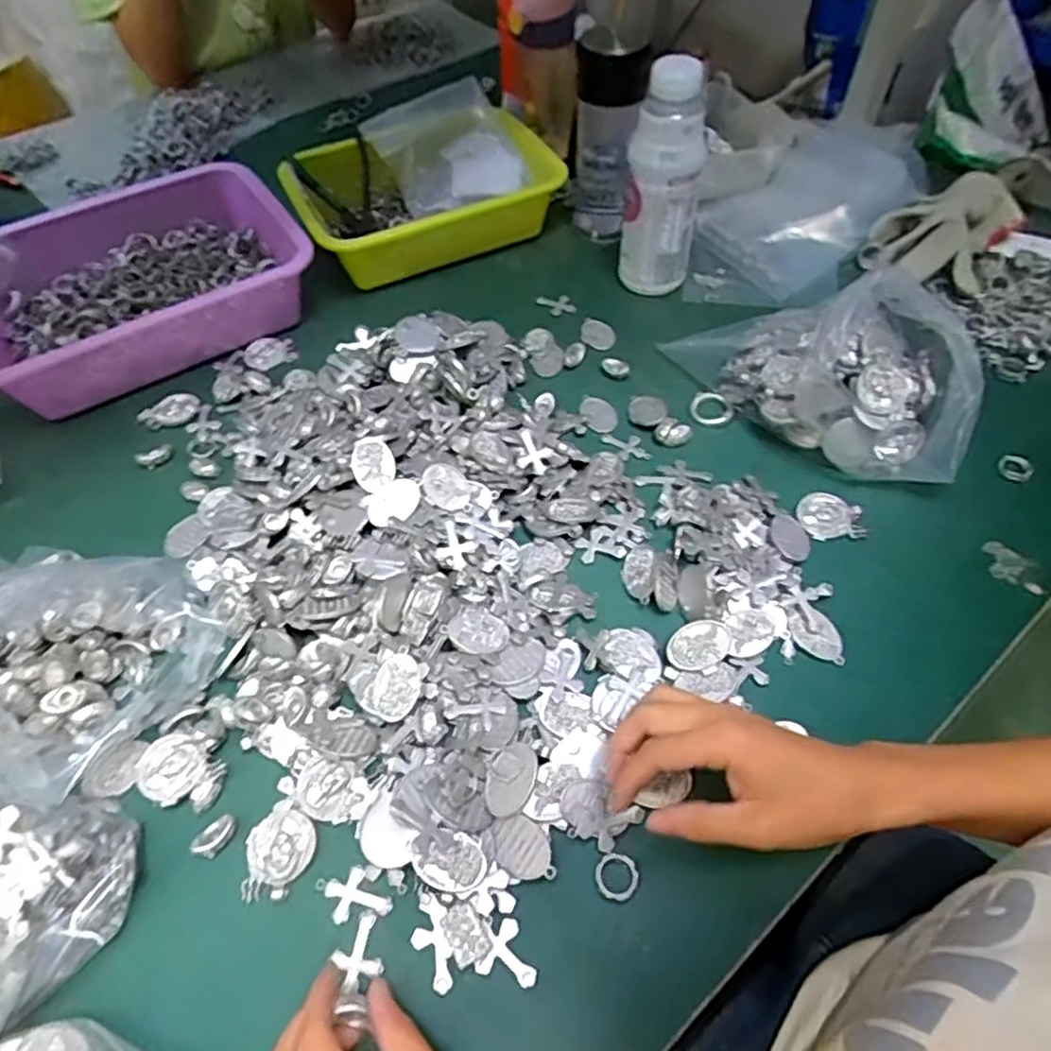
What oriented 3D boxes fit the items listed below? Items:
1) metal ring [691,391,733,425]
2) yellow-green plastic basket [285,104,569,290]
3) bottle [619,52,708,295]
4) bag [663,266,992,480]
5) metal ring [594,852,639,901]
[{"bbox_3d":[0.161,-0.104,0.584,0.034,0.004,0.038,-19,57,-13],"label":"metal ring"},{"bbox_3d":[-0.106,-0.347,0.712,0.262,0.082,0.198,-30,60,-19],"label":"yellow-green plastic basket"},{"bbox_3d":[0.129,-0.315,0.618,0.068,0.202,0.064,12,56,8],"label":"bottle"},{"bbox_3d":[0.248,-0.139,0.548,0.124,0.103,0.254,-34,62,-22],"label":"bag"},{"bbox_3d":[0.051,0.196,0.372,0.023,0.004,0.023,0,55,0],"label":"metal ring"}]

